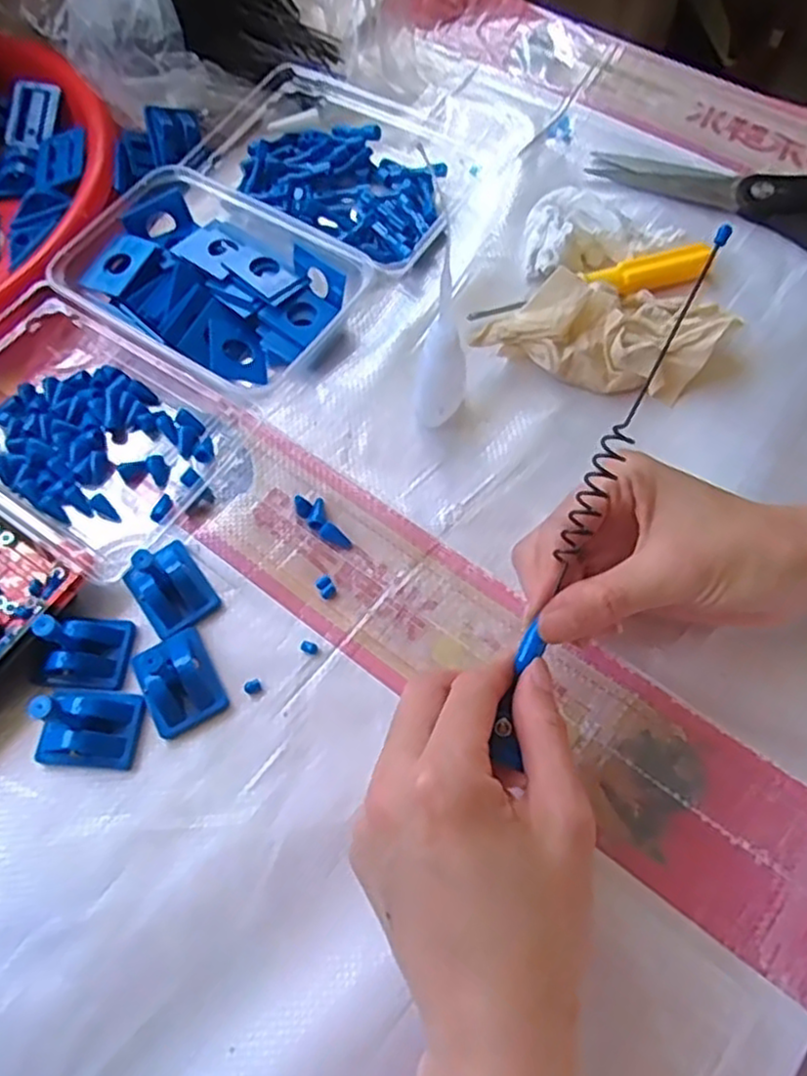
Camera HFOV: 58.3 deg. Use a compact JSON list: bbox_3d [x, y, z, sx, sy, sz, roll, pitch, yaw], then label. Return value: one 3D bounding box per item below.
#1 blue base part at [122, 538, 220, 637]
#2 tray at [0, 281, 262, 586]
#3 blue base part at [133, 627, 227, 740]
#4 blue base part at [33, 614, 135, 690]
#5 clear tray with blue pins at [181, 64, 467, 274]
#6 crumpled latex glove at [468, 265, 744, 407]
[{"bbox_3d":[-0.117,0.019,0.348,0.034,0.043,0.042,-36,69,-13],"label":"blue base part"},{"bbox_3d":[-0.180,-0.064,0.390,0.166,0.033,0.122,29,70,15],"label":"tray"},{"bbox_3d":[-0.107,0.066,0.339,0.033,0.016,0.044,-29,68,-10],"label":"blue base part"},{"bbox_3d":[-0.154,0.048,0.334,0.038,0.042,0.033,2,66,4],"label":"blue base part"},{"bbox_3d":[-0.048,-0.241,0.465,0.191,0.031,0.121,34,72,16],"label":"clear tray with blue pins"},{"bbox_3d":[0.110,-0.121,0.393,0.129,0.040,0.072,15,67,9],"label":"crumpled latex glove"}]

